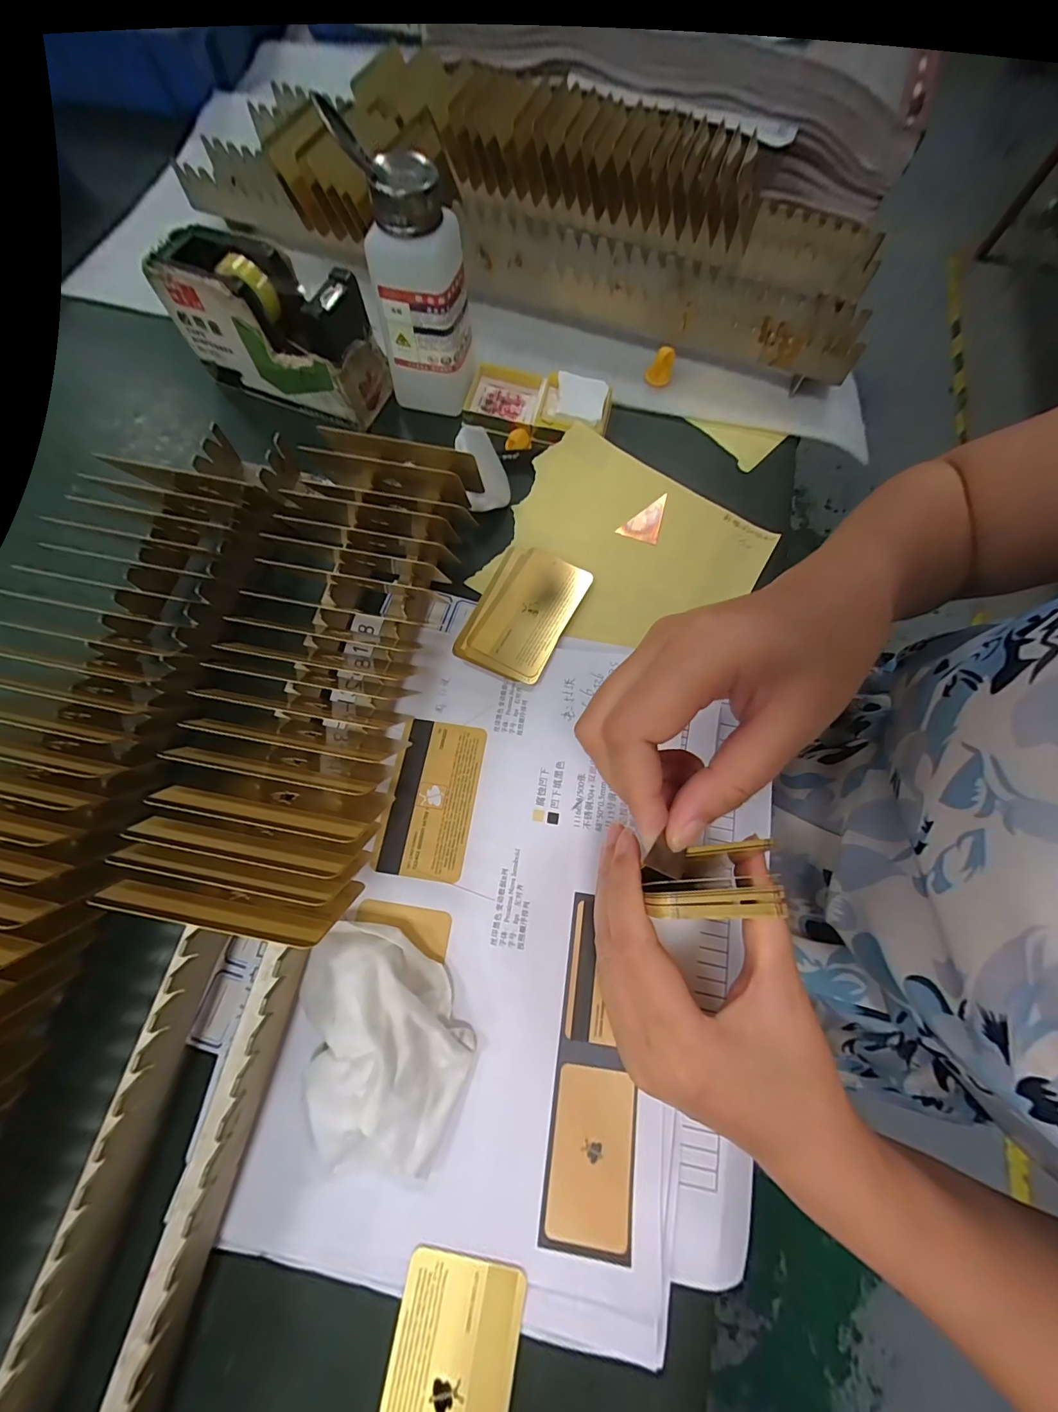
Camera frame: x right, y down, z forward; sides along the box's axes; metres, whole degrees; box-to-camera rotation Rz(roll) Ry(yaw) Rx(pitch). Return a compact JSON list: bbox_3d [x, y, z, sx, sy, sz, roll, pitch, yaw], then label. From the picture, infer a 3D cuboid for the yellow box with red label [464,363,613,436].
[{"bbox_3d":[0.007,-0.236,0.353,0.109,0.016,0.053,11,71,2],"label":"yellow box with red label"}]

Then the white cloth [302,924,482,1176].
[{"bbox_3d":[-0.066,0.151,0.212,0.070,0.027,0.096,-9,71,-5],"label":"white cloth"}]

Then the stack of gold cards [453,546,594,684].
[{"bbox_3d":[-0.004,-0.063,0.302,0.060,0.005,0.094,25,72,7],"label":"stack of gold cards"}]

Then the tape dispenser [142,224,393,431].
[{"bbox_3d":[-0.178,-0.266,0.328,0.139,0.076,0.050,20,72,5],"label":"tape dispenser"}]

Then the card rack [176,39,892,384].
[{"bbox_3d":[0.078,-0.402,0.380,0.402,0.087,0.208,15,71,3],"label":"card rack"}]

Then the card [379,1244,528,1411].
[{"bbox_3d":[-0.032,0.272,0.182,0.049,0.004,0.083,11,71,2],"label":"card"}]

